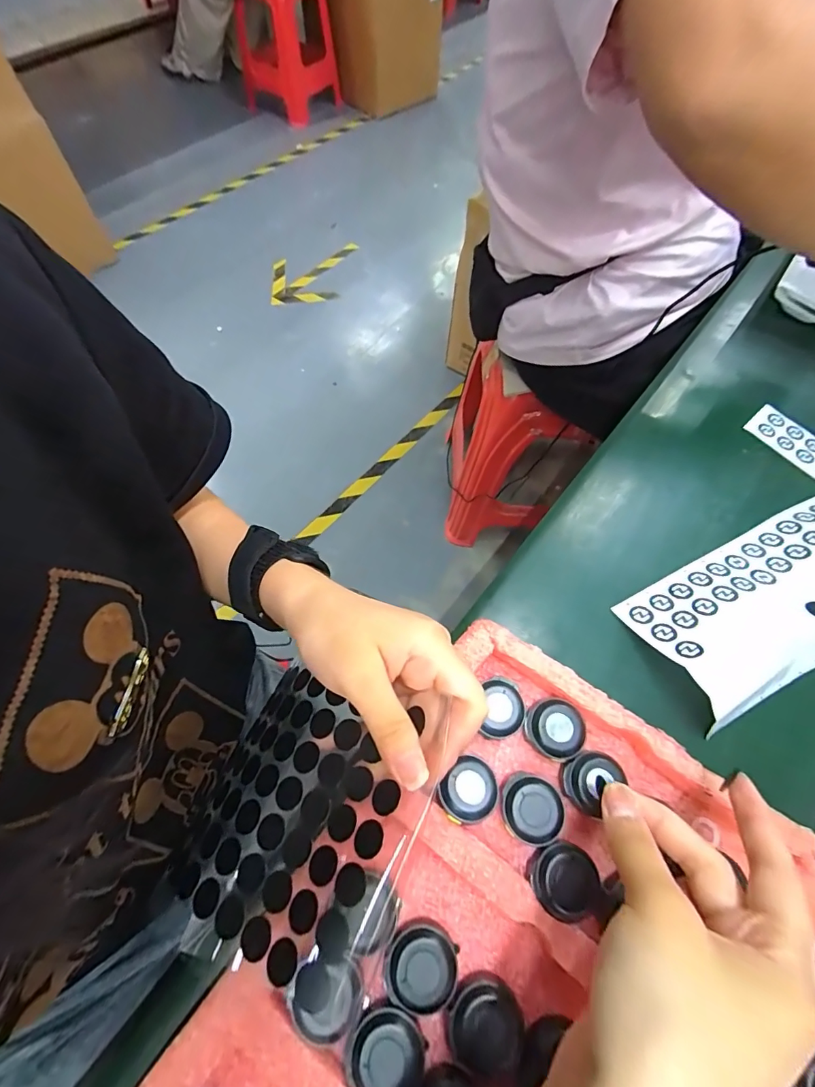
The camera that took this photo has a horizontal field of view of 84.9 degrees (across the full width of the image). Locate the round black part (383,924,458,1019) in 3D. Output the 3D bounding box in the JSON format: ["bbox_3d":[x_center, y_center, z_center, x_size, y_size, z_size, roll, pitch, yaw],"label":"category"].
[{"bbox_3d":[0.006,0.180,0.189,0.028,0.012,0.030,1,64,-2],"label":"round black part"}]

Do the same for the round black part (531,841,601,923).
[{"bbox_3d":[0.072,0.156,0.206,0.030,0.011,0.028,1,64,-2],"label":"round black part"}]

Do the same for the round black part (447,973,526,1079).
[{"bbox_3d":[0.033,0.198,0.183,0.031,0.010,0.028,-7,64,-5],"label":"round black part"}]

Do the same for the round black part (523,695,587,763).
[{"bbox_3d":[0.077,0.097,0.234,0.028,0.014,0.029,1,64,-2],"label":"round black part"}]

